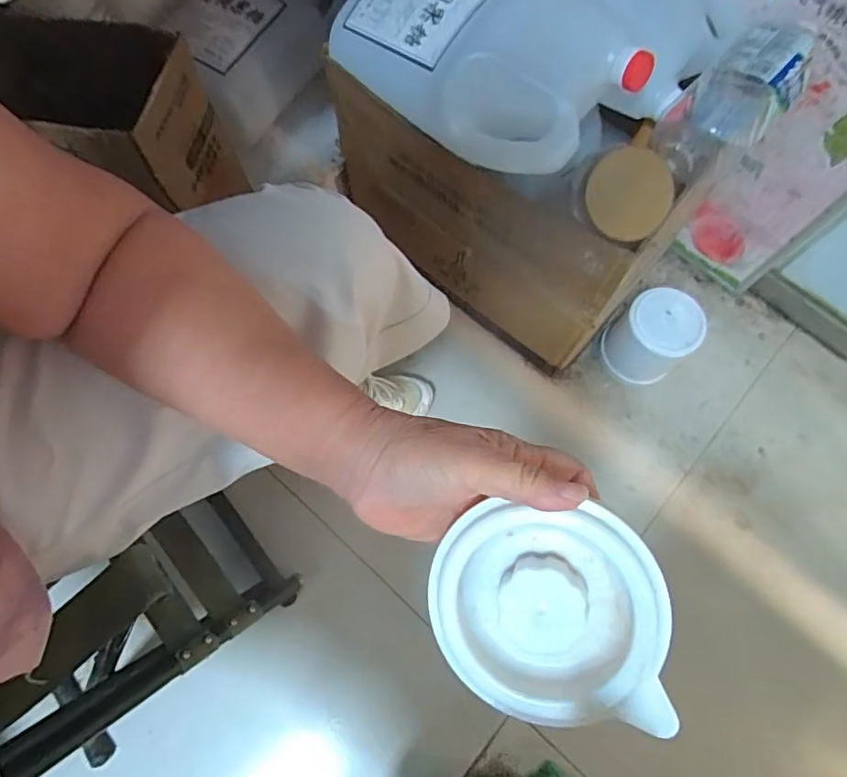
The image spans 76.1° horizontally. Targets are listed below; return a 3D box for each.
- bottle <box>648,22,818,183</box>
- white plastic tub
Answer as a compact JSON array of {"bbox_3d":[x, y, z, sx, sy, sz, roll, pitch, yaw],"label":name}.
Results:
[{"bbox_3d":[0.336,-0.312,0.590,0.188,0.077,0.093,-44,77,8],"label":"bottle"},{"bbox_3d":[0.358,-0.081,0.852,0.109,0.140,0.107,0,72,0],"label":"white plastic tub"}]

